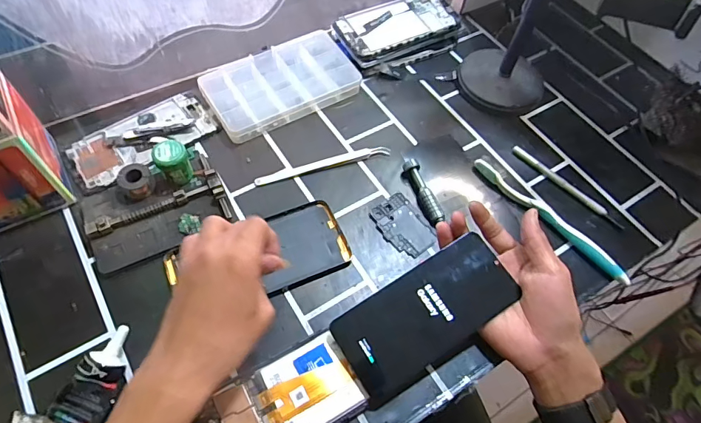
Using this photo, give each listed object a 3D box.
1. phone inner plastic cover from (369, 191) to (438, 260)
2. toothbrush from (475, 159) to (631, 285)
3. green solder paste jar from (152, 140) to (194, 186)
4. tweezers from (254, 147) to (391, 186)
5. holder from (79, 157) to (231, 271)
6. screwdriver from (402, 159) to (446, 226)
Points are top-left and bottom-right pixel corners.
[{"bbox_3d":[0.052,0.015,0.438,0.044,0.008,0.065,-27,64,-19],"label":"phone inner plastic cover"},{"bbox_3d":[0.204,0.004,0.446,0.015,0.017,0.183,-38,68,-24],"label":"toothbrush"},{"bbox_3d":[-0.172,-0.047,0.424,0.030,0.037,0.025,-23,63,-17],"label":"green solder paste jar"},{"bbox_3d":[-0.029,-0.052,0.472,0.148,0.005,0.016,-14,61,-13],"label":"tweezers"},{"bbox_3d":[-0.187,-0.001,0.419,0.128,0.023,0.084,-20,62,-15],"label":"holder"},{"bbox_3d":[0.076,-0.022,0.451,0.014,0.017,0.076,-16,61,-13],"label":"screwdriver"}]

